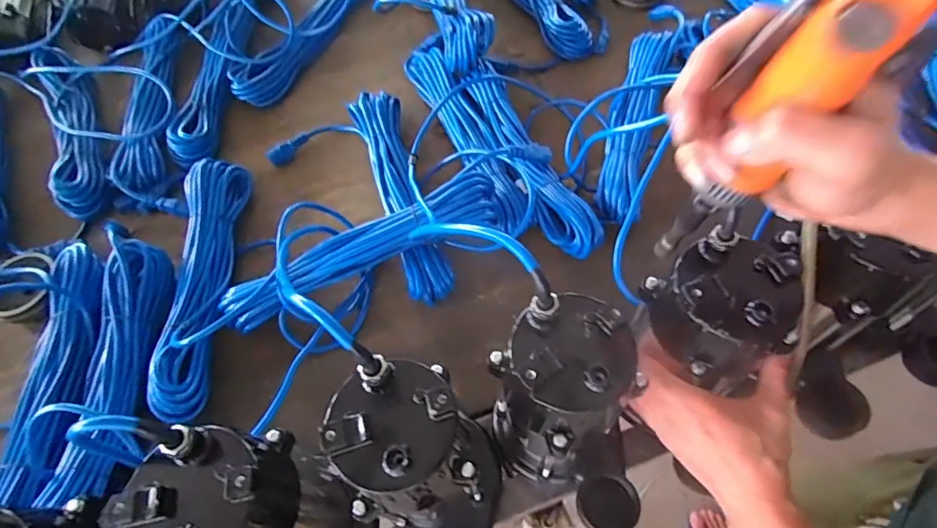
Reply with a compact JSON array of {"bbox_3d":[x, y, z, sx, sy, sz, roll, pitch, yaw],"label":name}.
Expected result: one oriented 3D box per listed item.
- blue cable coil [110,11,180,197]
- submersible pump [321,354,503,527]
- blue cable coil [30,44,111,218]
[{"bbox_3d":[-0.485,-0.257,0.772,0.086,0.037,0.357,-9,60,-1],"label":"blue cable coil"},{"bbox_3d":[-0.025,0.176,0.387,0.101,0.218,0.150,-13,60,-4],"label":"submersible pump"},{"bbox_3d":[-0.602,-0.217,0.757,0.077,0.039,0.357,-26,62,-11],"label":"blue cable coil"}]

